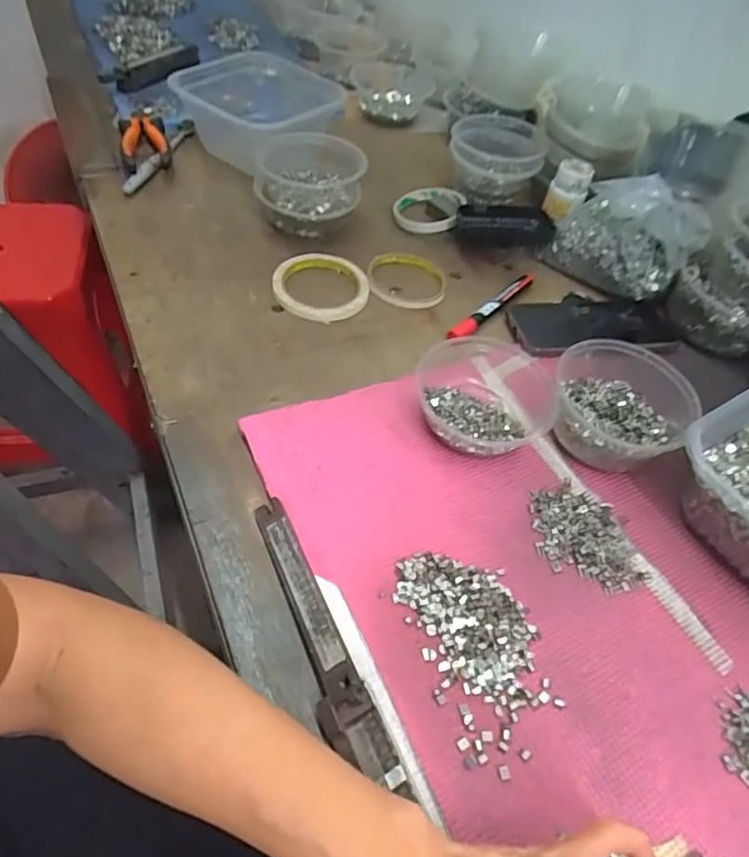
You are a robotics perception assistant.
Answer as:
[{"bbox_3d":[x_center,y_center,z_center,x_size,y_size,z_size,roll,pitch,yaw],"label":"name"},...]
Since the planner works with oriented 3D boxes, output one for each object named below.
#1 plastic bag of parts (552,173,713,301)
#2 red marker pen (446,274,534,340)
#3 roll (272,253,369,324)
[{"bbox_3d":[0.271,-0.208,0.618,0.140,0.107,0.063,38,58,22],"label":"plastic bag of parts"},{"bbox_3d":[0.123,-0.129,0.602,0.017,0.010,0.149,36,57,21],"label":"red marker pen"},{"bbox_3d":[-0.055,-0.148,0.599,0.096,0.011,0.096,3,52,-4],"label":"roll"}]

